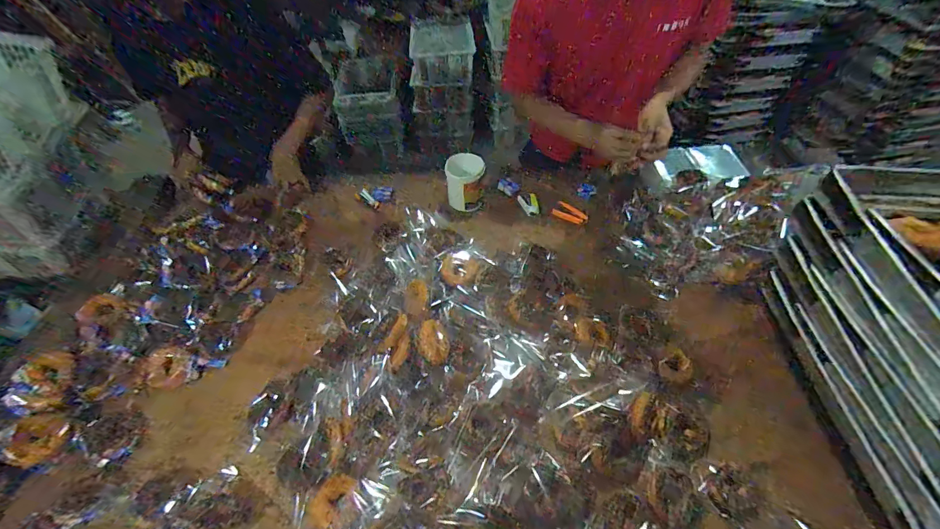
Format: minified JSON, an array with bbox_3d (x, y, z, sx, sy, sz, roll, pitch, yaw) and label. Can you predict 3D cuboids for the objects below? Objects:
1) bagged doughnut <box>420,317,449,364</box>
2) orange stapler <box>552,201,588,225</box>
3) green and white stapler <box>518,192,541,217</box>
[{"bbox_3d":[-0.072,0.153,0.809,0.054,0.024,0.089,-17,61,-7],"label":"bagged doughnut"},{"bbox_3d":[0.272,-0.135,1.098,0.092,0.017,0.050,25,58,19],"label":"orange stapler"},{"bbox_3d":[0.167,-0.168,1.124,0.056,0.023,0.070,-20,61,-9],"label":"green and white stapler"}]

